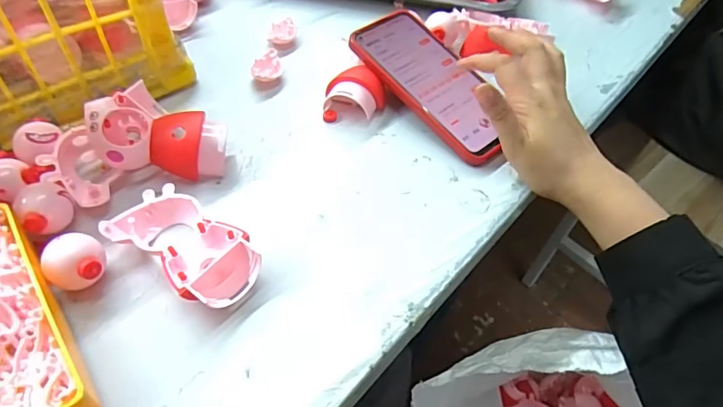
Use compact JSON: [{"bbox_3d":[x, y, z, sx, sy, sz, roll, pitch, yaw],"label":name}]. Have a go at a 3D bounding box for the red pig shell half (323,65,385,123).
[{"bbox_3d":[-0.006,-0.096,0.425,0.052,0.029,0.044,4,52,-1],"label":"red pig shell half"}]

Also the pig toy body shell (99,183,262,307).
[{"bbox_3d":[-0.116,0.028,0.317,0.101,0.029,0.053,30,56,18],"label":"pig toy body shell"}]

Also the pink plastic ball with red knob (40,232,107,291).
[{"bbox_3d":[-0.175,0.040,0.300,0.031,0.035,0.033,2,53,-2],"label":"pink plastic ball with red knob"}]

